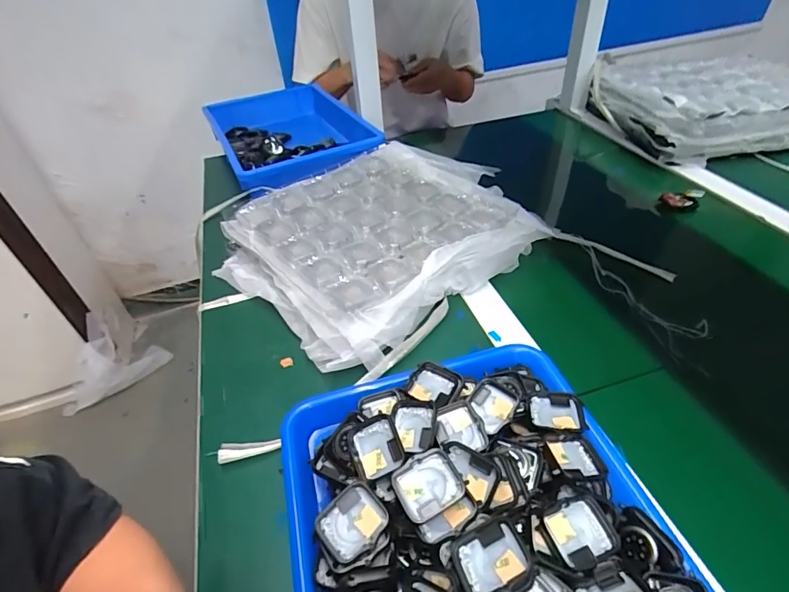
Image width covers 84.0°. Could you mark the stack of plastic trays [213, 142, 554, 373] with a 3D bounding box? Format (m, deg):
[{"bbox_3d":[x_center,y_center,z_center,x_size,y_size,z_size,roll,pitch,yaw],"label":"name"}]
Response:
[{"bbox_3d":[-0.024,-0.091,0.577,0.359,0.061,0.329,-32,48,-25],"label":"stack of plastic trays"}]

